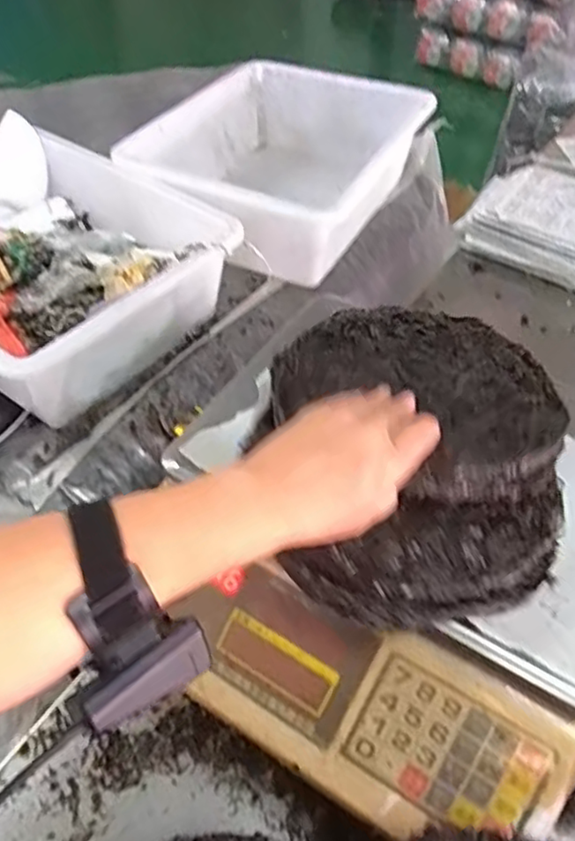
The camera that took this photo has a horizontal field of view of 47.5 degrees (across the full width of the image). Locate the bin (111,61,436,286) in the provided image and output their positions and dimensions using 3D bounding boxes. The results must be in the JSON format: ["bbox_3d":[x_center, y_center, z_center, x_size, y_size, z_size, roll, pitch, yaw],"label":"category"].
[{"bbox_3d":[0.000,-0.318,0.837,0.279,0.135,0.369,21,52,15],"label":"bin"}]

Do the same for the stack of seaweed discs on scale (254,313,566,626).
[{"bbox_3d":[0.083,0.003,0.433,0.193,0.051,0.255,10,50,6],"label":"stack of seaweed discs on scale"}]

